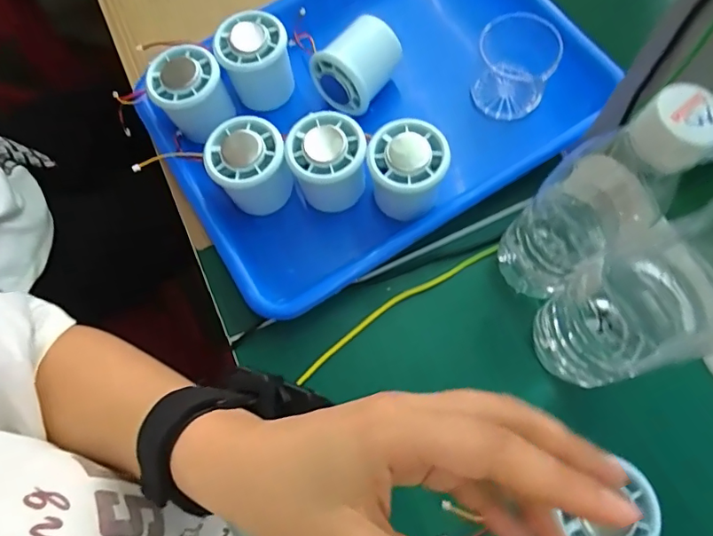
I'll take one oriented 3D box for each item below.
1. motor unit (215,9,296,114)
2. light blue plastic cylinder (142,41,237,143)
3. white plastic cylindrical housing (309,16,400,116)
[{"bbox_3d":[-0.080,-0.164,0.406,0.053,0.052,0.052,-1,72,2],"label":"motor unit"},{"bbox_3d":[-0.129,-0.135,0.401,0.055,0.051,0.051,-1,72,2],"label":"light blue plastic cylinder"},{"bbox_3d":[0.000,-0.163,0.402,0.048,0.044,0.061,35,76,13],"label":"white plastic cylindrical housing"}]

